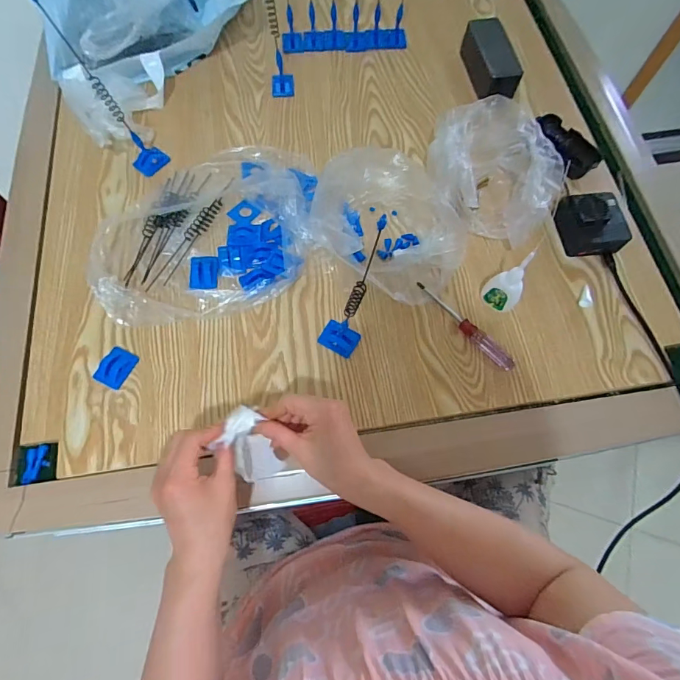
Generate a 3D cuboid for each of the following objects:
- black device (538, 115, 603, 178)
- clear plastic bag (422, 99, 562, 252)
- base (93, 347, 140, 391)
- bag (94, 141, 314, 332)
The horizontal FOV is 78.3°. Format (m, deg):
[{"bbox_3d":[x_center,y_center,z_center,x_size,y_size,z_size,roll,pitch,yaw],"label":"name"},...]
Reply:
[{"bbox_3d":[0.330,-0.284,0.606,0.042,0.027,0.108,-22,70,-8],"label":"black device"},{"bbox_3d":[0.201,-0.223,0.553,0.170,0.085,0.157,30,72,11],"label":"clear plastic bag"},{"bbox_3d":[-0.258,0.032,0.482,0.035,0.006,0.044,24,71,9],"label":"base"},{"bbox_3d":[-0.168,-0.157,0.529,0.275,0.065,0.237,-16,70,-6],"label":"bag"}]

